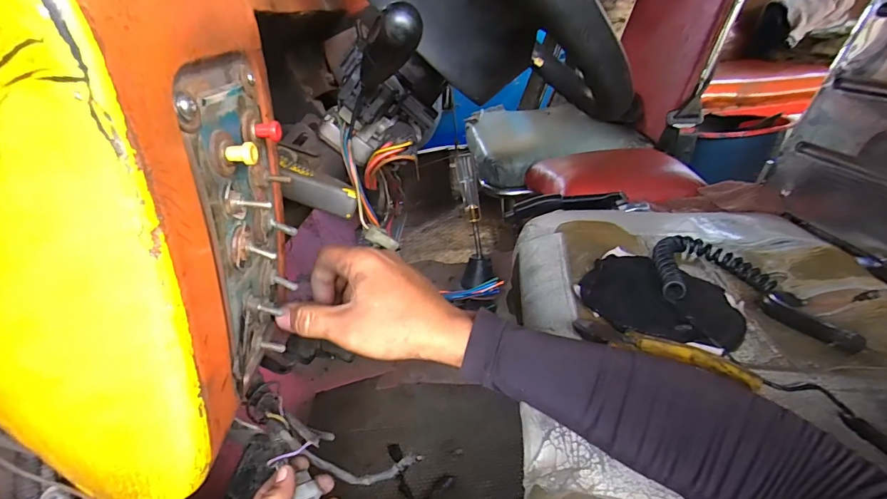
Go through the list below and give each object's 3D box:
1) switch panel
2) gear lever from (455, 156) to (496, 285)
[{"bbox_3d":[-0.127,-0.010,0.290,0.027,0.217,0.103,4,29,-2],"label":"switch panel"},{"bbox_3d":[0.068,-0.059,0.962,0.071,0.293,0.078,-7,29,-1],"label":"gear lever"}]

